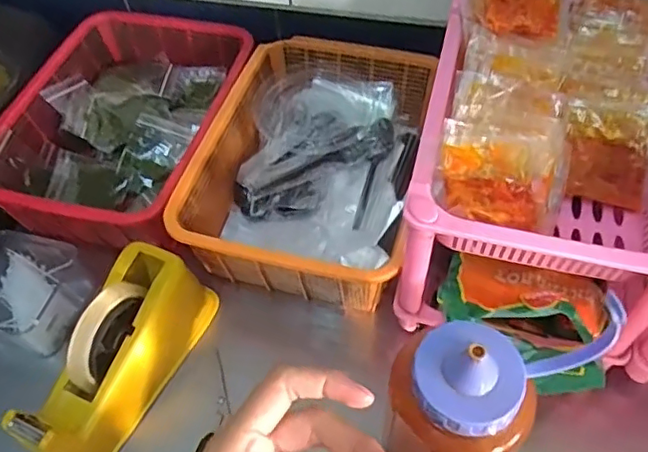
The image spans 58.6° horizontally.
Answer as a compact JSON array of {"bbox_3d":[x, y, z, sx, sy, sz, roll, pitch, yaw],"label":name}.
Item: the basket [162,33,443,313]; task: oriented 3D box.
[{"bbox_3d":[-0.008,-0.066,0.614,0.204,0.089,0.291,13,56,13],"label":"basket"}]

